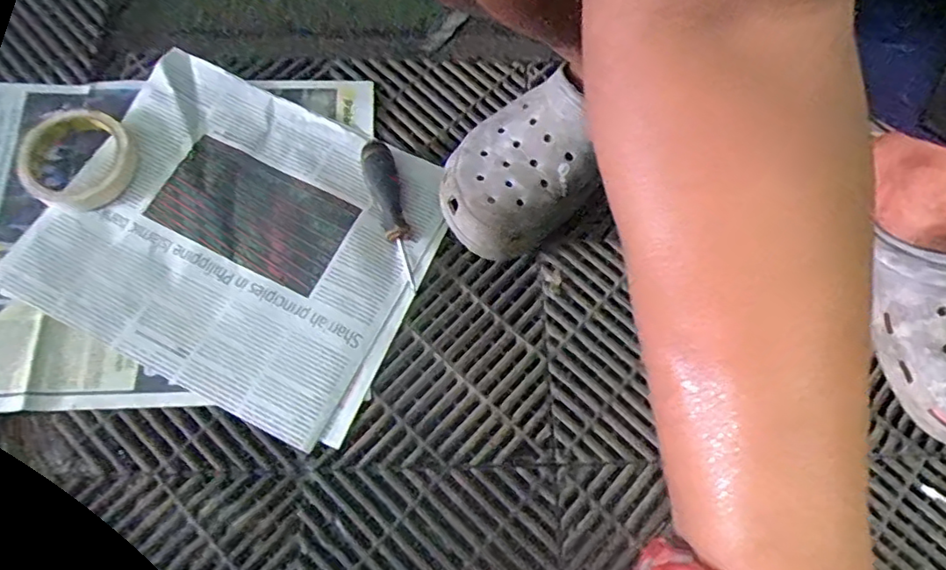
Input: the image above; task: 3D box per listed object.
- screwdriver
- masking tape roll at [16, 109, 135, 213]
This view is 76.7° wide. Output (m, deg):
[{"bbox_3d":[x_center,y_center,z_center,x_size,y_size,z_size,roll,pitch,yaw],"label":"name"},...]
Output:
[{"bbox_3d":[-0.076,-0.066,0.543,0.029,0.029,0.139,-13,71,-7],"label":"screwdriver"},{"bbox_3d":[-0.357,-0.114,0.540,0.099,0.025,0.094,1,70,-2],"label":"masking tape roll"}]

